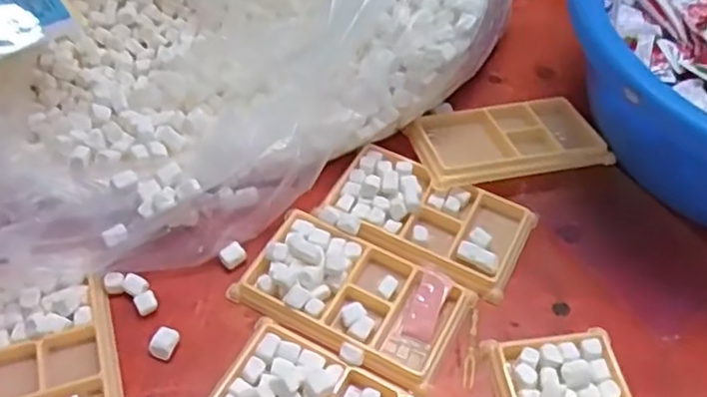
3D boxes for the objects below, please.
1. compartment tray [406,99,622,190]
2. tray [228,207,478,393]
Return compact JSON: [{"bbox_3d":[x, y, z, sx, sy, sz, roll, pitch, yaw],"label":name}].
[{"bbox_3d":[0.116,-0.045,0.501,0.139,0.013,0.073,-7,53,-8],"label":"compartment tray"},{"bbox_3d":[-0.001,0.059,0.424,0.136,0.014,0.079,25,55,16],"label":"tray"}]

